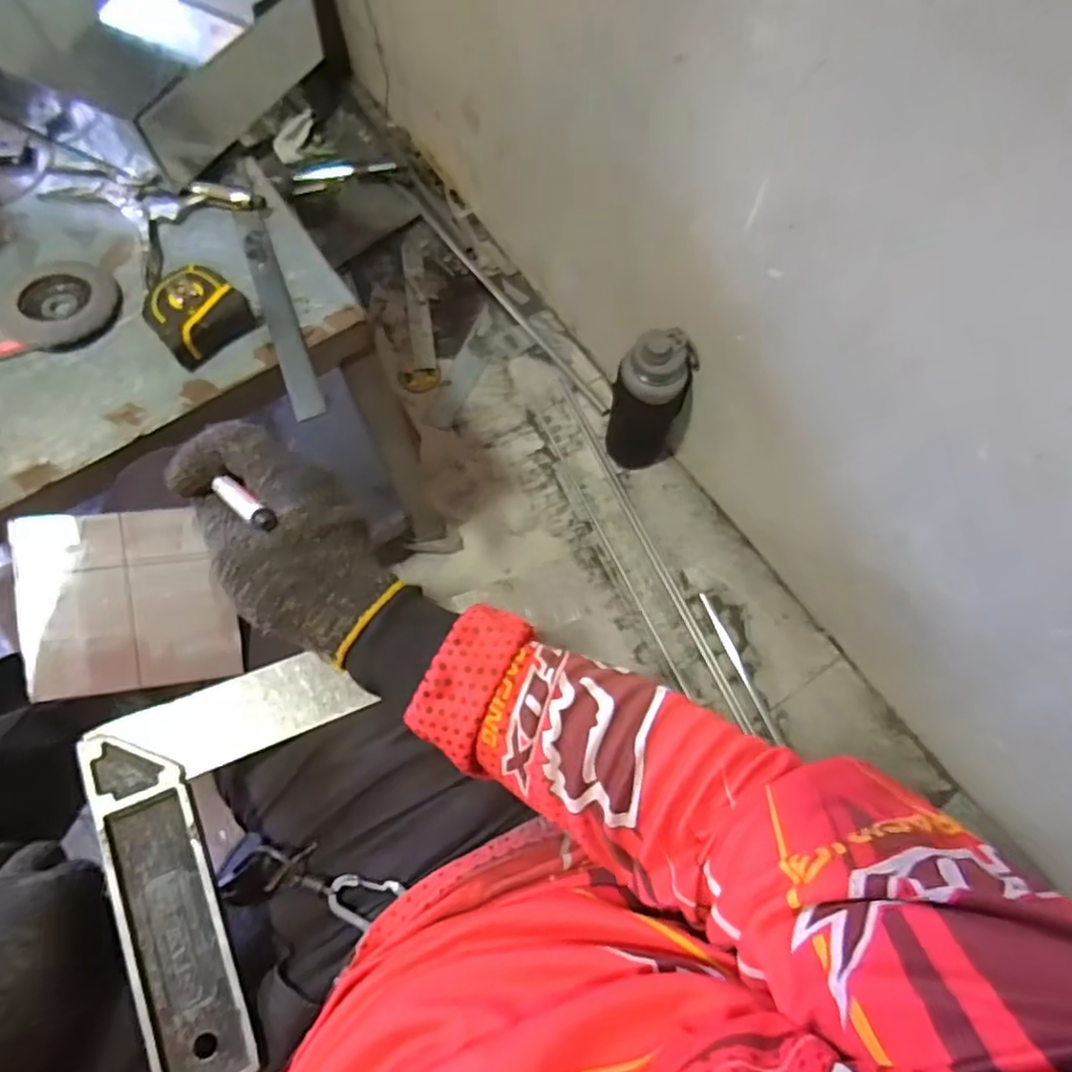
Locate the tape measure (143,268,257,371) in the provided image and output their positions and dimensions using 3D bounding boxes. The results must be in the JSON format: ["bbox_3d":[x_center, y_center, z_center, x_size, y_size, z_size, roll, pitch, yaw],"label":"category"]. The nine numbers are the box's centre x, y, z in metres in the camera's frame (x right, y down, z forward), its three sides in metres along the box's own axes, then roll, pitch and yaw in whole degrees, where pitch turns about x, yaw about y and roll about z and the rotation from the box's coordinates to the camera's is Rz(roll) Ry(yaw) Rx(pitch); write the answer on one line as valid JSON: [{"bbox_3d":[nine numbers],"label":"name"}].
[{"bbox_3d":[-0.280,-0.185,0.559,0.072,0.034,0.063,-41,76,-13],"label":"tape measure"}]

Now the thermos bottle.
[{"bbox_3d":[0.167,-0.198,1.008,0.103,0.276,0.081,20,72,6],"label":"thermos bottle"}]

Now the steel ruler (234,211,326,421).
[{"bbox_3d":[-0.222,-0.196,0.582,0.025,0.007,0.227,-21,71,-7],"label":"steel ruler"}]

